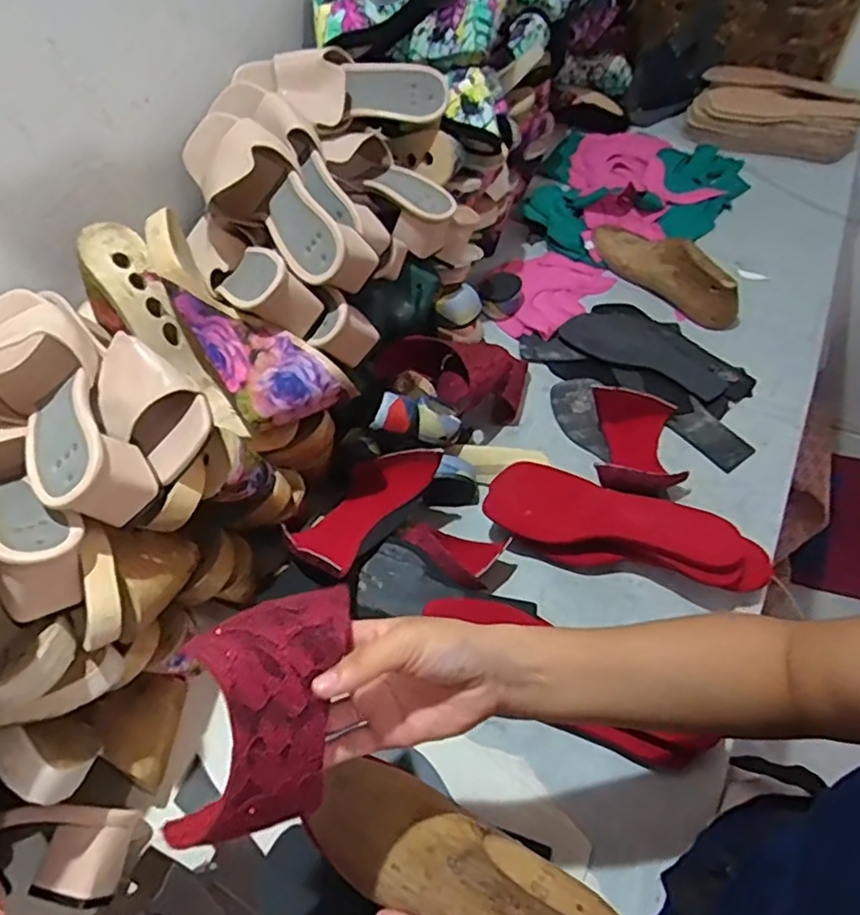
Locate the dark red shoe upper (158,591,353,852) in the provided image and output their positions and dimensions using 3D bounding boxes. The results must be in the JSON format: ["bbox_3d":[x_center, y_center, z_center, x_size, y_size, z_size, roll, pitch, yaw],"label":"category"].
[{"bbox_3d":[-0.085,0.132,0.338,0.040,0.098,0.111,-8,79,47],"label":"dark red shoe upper"}]

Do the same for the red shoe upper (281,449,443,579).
[{"bbox_3d":[-0.069,0.048,0.601,0.086,0.067,0.163,25,45,21],"label":"red shoe upper"}]

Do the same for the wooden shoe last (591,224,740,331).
[{"bbox_3d":[0.320,-0.270,0.859,0.068,0.077,0.243,-34,59,-19],"label":"wooden shoe last"}]

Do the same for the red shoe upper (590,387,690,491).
[{"bbox_3d":[0.226,-0.014,0.695,0.094,0.056,0.134,3,54,7],"label":"red shoe upper"}]

